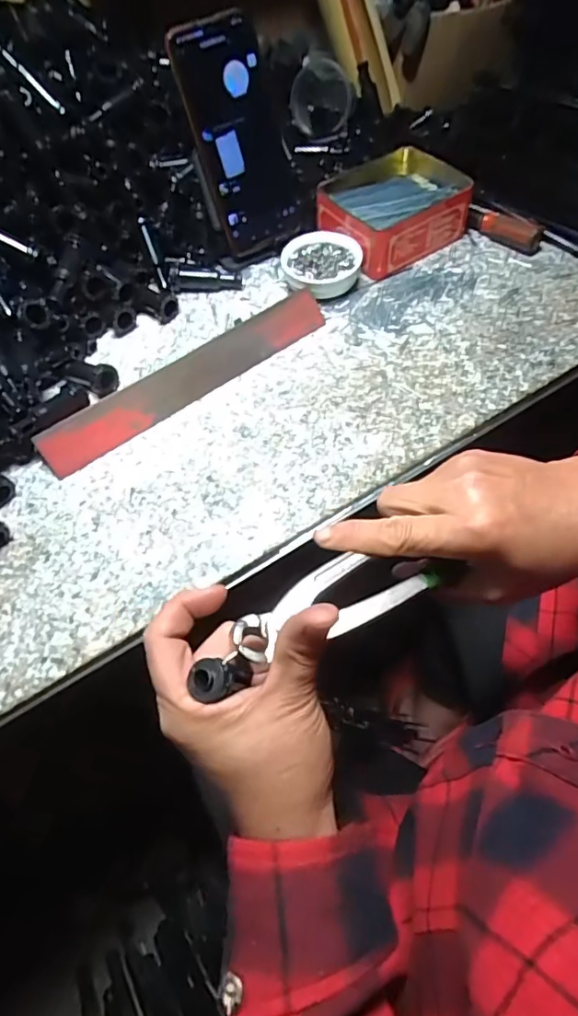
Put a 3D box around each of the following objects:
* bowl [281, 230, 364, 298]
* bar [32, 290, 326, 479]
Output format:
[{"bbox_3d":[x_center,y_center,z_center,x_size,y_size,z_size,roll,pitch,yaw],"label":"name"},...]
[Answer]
[{"bbox_3d":[0.030,-0.222,0.493,0.068,0.027,0.070,-1,59,2],"label":"bowl"},{"bbox_3d":[-0.078,-0.108,0.434,0.257,0.035,0.011,-35,23,-17],"label":"bar"}]

